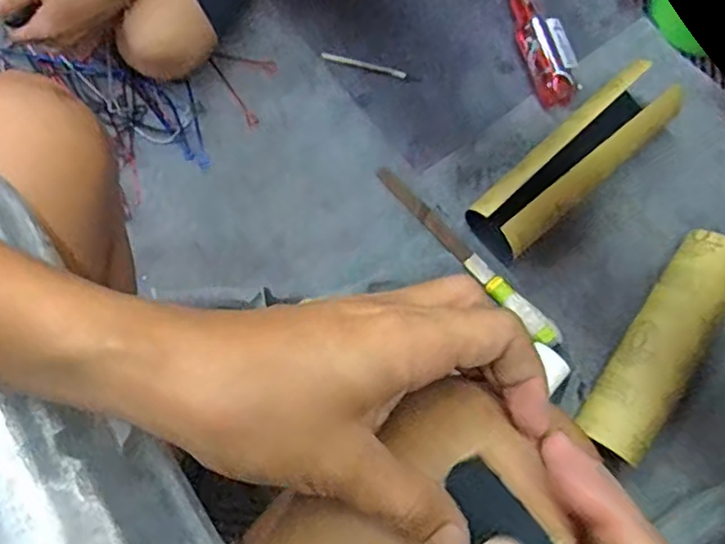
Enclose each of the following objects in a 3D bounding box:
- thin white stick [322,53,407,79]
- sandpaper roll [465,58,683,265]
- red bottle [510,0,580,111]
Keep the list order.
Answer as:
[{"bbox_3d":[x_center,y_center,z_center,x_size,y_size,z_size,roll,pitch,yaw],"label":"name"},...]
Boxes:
[{"bbox_3d":[0.002,-0.272,0.826,0.114,0.005,0.010,14,79,4],"label":"thin white stick"},{"bbox_3d":[0.249,-0.129,0.753,0.292,0.074,0.084,-40,80,-7],"label":"sandpaper roll"},{"bbox_3d":[0.220,-0.309,0.802,0.051,0.049,0.205,-17,78,-2],"label":"red bottle"}]

